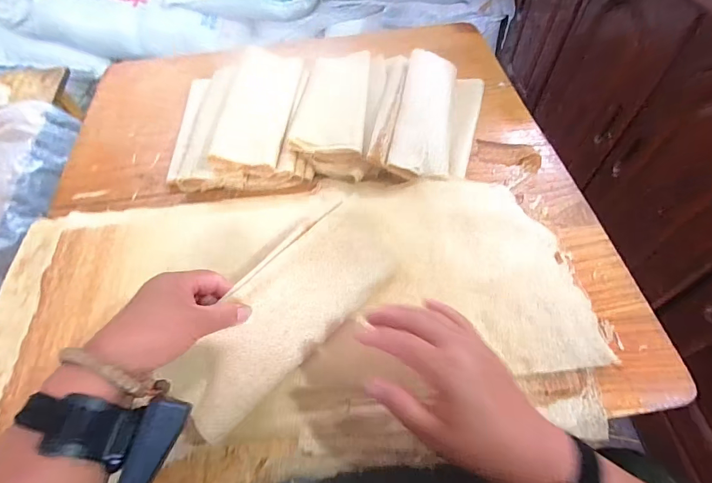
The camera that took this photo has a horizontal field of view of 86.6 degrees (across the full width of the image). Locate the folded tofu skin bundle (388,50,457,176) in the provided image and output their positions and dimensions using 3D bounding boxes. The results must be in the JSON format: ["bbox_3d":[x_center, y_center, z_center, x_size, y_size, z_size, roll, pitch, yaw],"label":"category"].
[{"bbox_3d":[0.112,-0.206,0.599,0.084,0.042,0.273,8,57,8],"label":"folded tofu skin bundle"}]

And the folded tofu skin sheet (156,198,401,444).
[{"bbox_3d":[-0.063,0.063,0.394,0.269,0.016,0.106,-41,95,-17],"label":"folded tofu skin sheet"}]

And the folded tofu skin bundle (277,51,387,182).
[{"bbox_3d":[-0.027,-0.223,0.626,0.138,0.042,0.303,3,56,5],"label":"folded tofu skin bundle"}]

